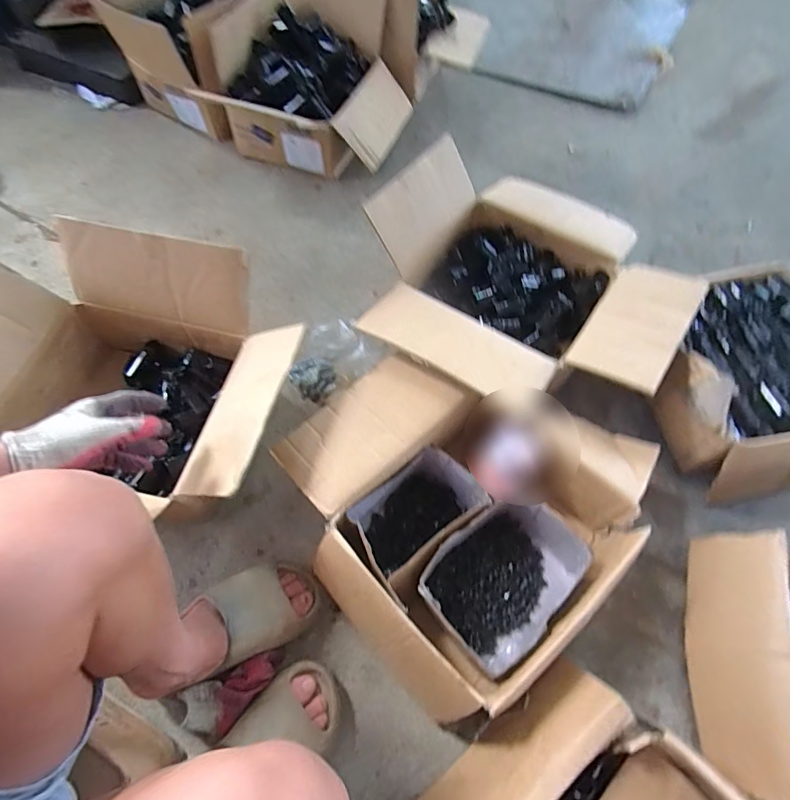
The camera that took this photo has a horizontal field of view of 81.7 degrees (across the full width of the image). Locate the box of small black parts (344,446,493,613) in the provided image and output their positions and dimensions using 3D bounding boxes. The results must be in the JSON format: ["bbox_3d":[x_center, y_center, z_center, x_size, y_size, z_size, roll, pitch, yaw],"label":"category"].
[{"bbox_3d":[0.030,0.169,0.673,0.191,0.115,0.126,-33,70,-16],"label":"box of small black parts"}]

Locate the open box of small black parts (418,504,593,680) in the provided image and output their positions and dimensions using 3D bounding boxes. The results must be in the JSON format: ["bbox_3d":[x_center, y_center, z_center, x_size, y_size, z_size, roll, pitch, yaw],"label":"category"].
[{"bbox_3d":[0.151,0.245,0.640,0.217,0.109,0.164,-39,72,-18],"label":"open box of small black parts"}]

